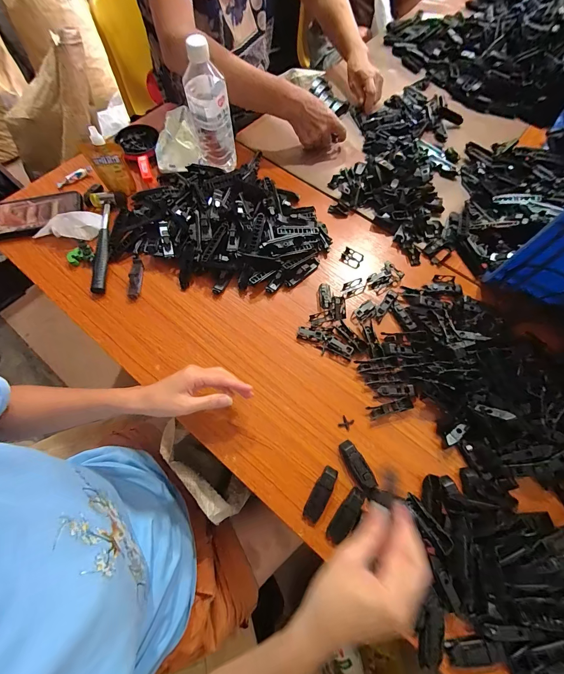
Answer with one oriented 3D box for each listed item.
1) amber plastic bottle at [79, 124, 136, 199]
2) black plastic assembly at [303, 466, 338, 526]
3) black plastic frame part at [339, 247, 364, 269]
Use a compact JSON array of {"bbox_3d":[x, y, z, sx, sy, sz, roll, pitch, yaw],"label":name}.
[{"bbox_3d":[-0.321,-0.324,0.544,0.067,0.115,0.036,-5,59,-3],"label":"amber plastic bottle"},{"bbox_3d":[0.050,0.204,0.383,0.021,0.012,0.071,27,69,10],"label":"black plastic assembly"},{"bbox_3d":[0.128,-0.145,0.540,0.038,0.006,0.034,27,69,10],"label":"black plastic frame part"}]

